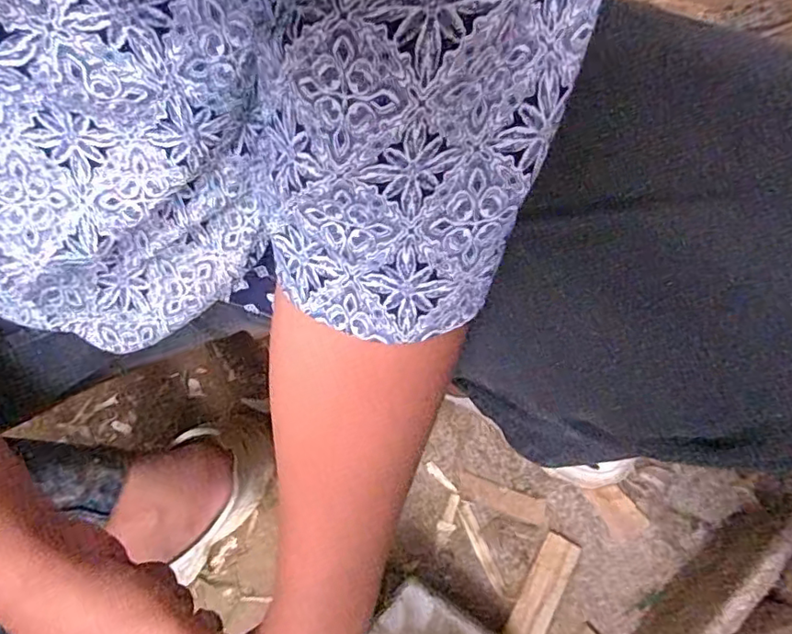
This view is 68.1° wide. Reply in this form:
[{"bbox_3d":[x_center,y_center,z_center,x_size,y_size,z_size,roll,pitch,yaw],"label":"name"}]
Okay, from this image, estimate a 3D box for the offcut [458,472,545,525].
[{"bbox_3d":[0.106,0.184,0.592,0.089,0.004,0.024,18,75,11],"label":"offcut"}]

